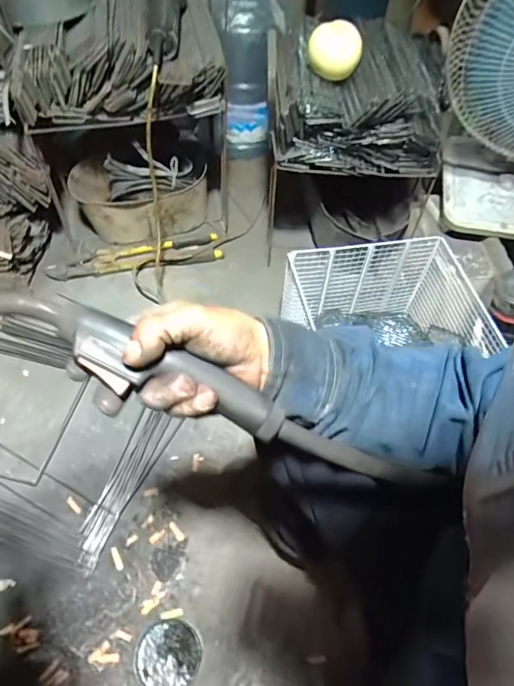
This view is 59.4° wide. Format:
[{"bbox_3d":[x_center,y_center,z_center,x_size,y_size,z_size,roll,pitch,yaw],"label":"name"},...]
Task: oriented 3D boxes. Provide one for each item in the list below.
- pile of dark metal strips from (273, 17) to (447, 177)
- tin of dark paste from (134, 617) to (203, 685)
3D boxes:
[{"bbox_3d":[0.199,-0.471,0.892,0.323,0.174,0.258,10,57,4],"label":"pile of dark metal strips"},{"bbox_3d":[-0.134,0.478,0.693,0.096,0.043,0.091,1,57,-1],"label":"tin of dark paste"}]

